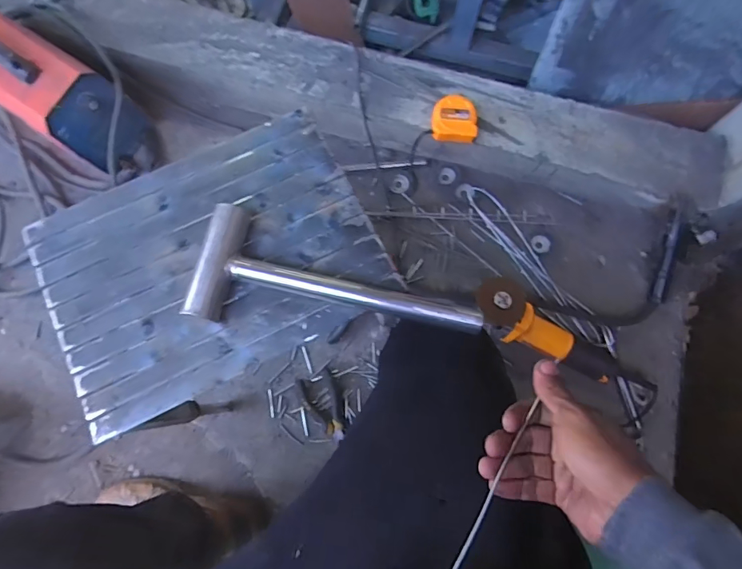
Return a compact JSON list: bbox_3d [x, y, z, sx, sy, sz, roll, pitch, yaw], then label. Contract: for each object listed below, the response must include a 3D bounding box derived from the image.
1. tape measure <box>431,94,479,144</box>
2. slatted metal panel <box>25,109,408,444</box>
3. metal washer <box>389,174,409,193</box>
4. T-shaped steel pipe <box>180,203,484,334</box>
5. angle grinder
[{"bbox_3d":[0.155,-0.305,0.842,0.085,0.043,0.079,8,76,1],"label":"tape measure"},{"bbox_3d":[-0.172,-0.026,0.492,0.338,0.013,0.250,-27,77,-6],"label":"slatted metal panel"},{"bbox_3d":[0.058,-0.206,0.926,0.039,0.004,0.044,6,77,2],"label":"metal washer"},{"bbox_3d":[-0.032,0.005,0.463,0.288,0.034,0.115,12,77,4],"label":"T-shaped steel pipe"},{"bbox_3d":[0.310,0.090,0.800,0.297,0.093,0.083,34,79,-5],"label":"angle grinder"}]

